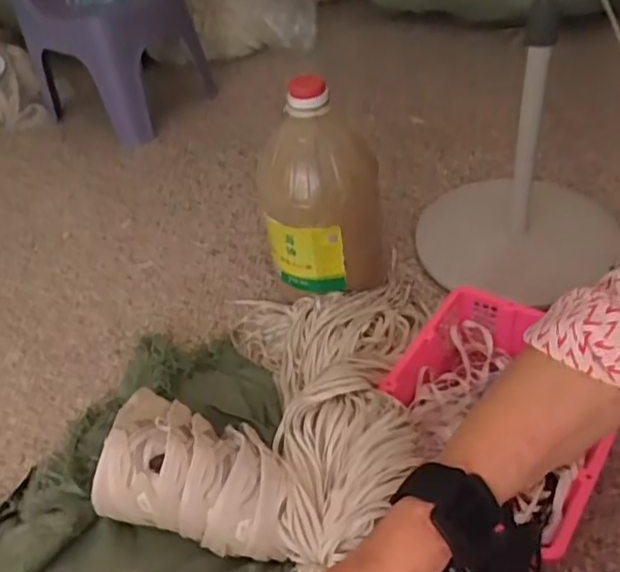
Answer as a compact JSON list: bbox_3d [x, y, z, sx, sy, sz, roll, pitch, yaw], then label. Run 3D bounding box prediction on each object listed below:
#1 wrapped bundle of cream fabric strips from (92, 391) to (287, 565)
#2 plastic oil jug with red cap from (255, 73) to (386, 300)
[{"bbox_3d":[-0.149,0.242,0.885,0.306,0.121,0.192,9,45,18],"label":"wrapped bundle of cream fabric strips"},{"bbox_3d":[0.020,-0.164,1.140,0.162,0.350,0.186,8,45,17],"label":"plastic oil jug with red cap"}]

